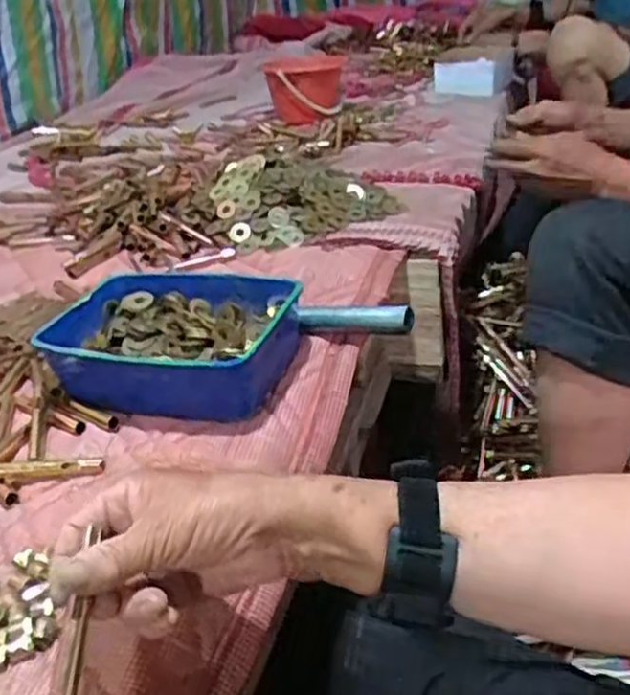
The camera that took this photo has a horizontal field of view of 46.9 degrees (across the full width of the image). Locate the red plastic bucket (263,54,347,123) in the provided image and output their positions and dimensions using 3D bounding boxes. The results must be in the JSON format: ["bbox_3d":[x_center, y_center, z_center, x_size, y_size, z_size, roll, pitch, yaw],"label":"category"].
[{"bbox_3d":[-0.015,-0.512,1.397,0.144,0.102,0.159,-8,31,0],"label":"red plastic bucket"}]

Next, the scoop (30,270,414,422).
[{"bbox_3d":[-0.078,-0.001,0.617,0.283,0.063,0.146,2,33,16],"label":"scoop"}]

